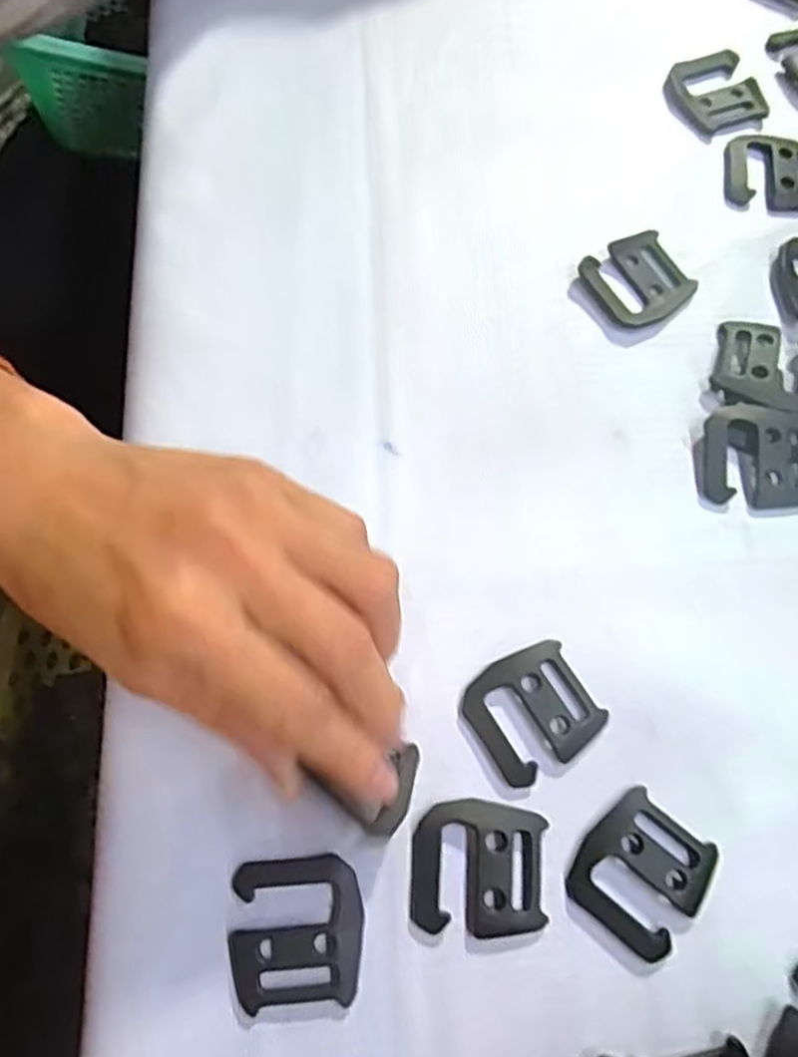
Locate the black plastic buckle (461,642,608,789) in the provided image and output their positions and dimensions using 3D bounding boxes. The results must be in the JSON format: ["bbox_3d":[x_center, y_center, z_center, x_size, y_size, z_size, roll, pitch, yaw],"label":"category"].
[{"bbox_3d":[0.043,0.058,0.228,0.037,0.004,0.035,-30,75,-11],"label":"black plastic buckle"}]

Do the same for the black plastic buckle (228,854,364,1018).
[{"bbox_3d":[-0.029,0.115,0.206,0.037,0.004,0.038,-3,72,-3],"label":"black plastic buckle"}]

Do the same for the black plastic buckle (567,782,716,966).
[{"bbox_3d":[0.073,0.102,0.214,0.036,0.004,0.038,42,75,11],"label":"black plastic buckle"}]

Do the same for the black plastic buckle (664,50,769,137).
[{"bbox_3d":[0.139,-0.191,0.316,0.036,0.005,0.038,-20,74,-8],"label":"black plastic buckle"}]

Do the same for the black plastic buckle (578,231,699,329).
[{"bbox_3d":[0.094,-0.097,0.281,0.036,0.005,0.036,-30,75,-11],"label":"black plastic buckle"}]

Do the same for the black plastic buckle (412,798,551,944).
[{"bbox_3d":[0.024,0.101,0.213,0.039,0.004,0.037,8,72,1],"label":"black plastic buckle"}]

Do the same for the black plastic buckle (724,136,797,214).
[{"bbox_3d":[0.157,-0.150,0.302,0.038,0.005,0.037,7,72,0],"label":"black plastic buckle"}]

